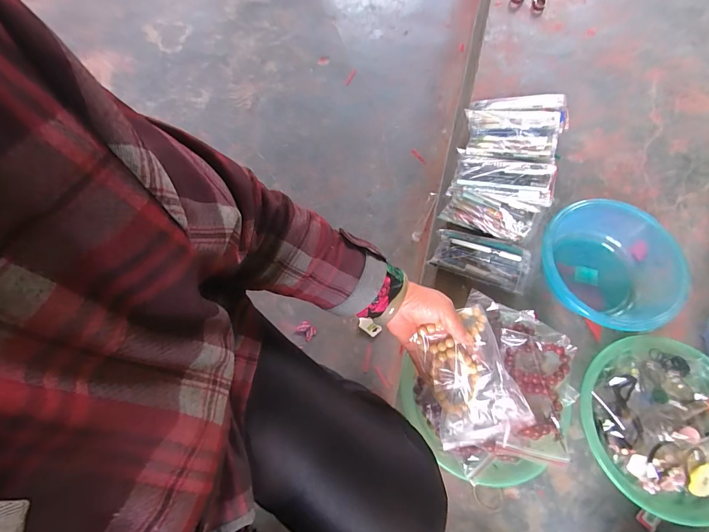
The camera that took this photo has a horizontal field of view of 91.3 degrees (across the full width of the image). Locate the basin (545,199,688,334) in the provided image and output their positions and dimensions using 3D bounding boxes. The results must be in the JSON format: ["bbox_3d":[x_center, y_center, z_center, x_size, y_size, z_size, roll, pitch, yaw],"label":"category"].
[{"bbox_3d":[0.422,0.004,0.594,0.209,0.087,0.212,0,71,-1],"label":"basin"}]

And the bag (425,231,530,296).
[{"bbox_3d":[0.227,-0.014,0.614,0.164,0.028,0.082,23,72,6],"label":"bag"}]

